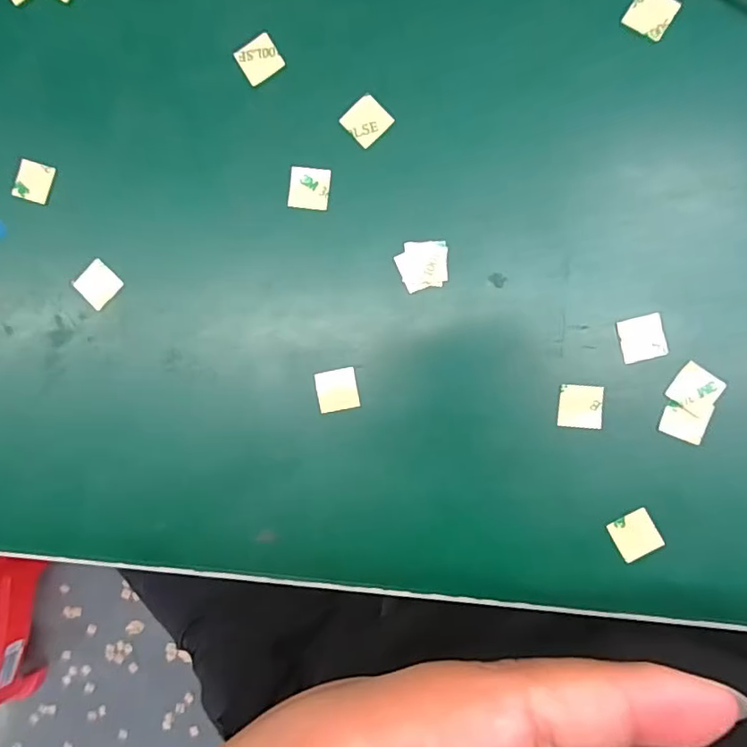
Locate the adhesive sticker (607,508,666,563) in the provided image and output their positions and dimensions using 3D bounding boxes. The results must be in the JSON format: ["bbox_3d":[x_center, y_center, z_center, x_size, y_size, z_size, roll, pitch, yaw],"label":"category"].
[{"bbox_3d":[0.095,0.059,0.194,0.015,0.004,0.015,-29,84,4],"label":"adhesive sticker"}]

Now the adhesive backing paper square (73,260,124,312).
[{"bbox_3d":[-0.110,-0.035,0.213,0.015,0.004,0.016,-44,86,4],"label":"adhesive backing paper square"}]

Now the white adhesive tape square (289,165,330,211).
[{"bbox_3d":[-0.025,-0.071,0.206,0.016,0.004,0.016,7,93,4],"label":"white adhesive tape square"}]

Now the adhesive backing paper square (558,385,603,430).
[{"bbox_3d":[0.076,0.012,0.195,0.015,0.004,0.015,3,87,8],"label":"adhesive backing paper square"}]

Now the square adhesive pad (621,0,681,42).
[{"bbox_3d":[0.101,-0.131,0.193,0.016,0.004,0.016,33,94,6],"label":"square adhesive pad"}]

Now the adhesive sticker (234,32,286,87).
[{"bbox_3d":[-0.044,-0.122,0.208,0.016,0.004,0.015,-32,93,2],"label":"adhesive sticker"}]

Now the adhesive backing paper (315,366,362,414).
[{"bbox_3d":[-0.014,0.006,0.204,0.015,0.004,0.015,-10,90,5],"label":"adhesive backing paper"}]

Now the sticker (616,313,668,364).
[{"bbox_3d":[0.097,-0.013,0.193,0.015,0.004,0.016,-13,87,7],"label":"sticker"}]

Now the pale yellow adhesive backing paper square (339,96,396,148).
[{"bbox_3d":[-0.003,-0.096,0.204,0.015,0.004,0.016,-43,87,4],"label":"pale yellow adhesive backing paper square"}]

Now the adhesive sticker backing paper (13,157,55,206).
[{"bbox_3d":[-0.138,-0.078,0.216,0.015,0.004,0.015,16,92,6],"label":"adhesive sticker backing paper"}]

